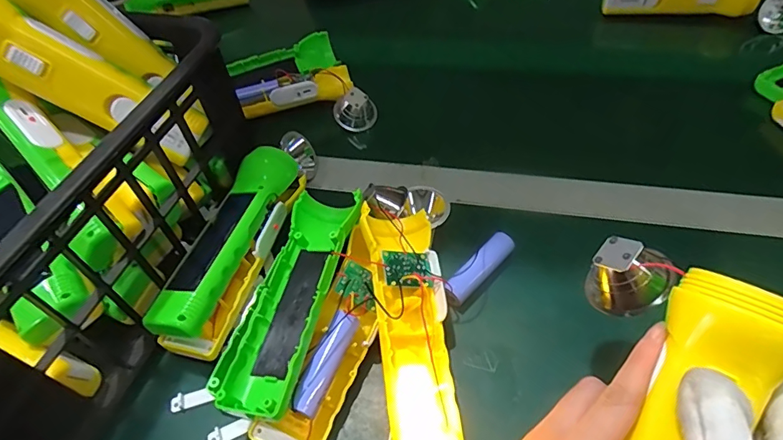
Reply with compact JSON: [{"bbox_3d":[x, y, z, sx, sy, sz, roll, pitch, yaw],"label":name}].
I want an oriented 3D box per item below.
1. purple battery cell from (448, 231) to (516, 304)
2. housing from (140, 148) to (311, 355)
[{"bbox_3d":[0.065,0.037,0.344,0.064,0.022,0.016,-37,57,-23],"label":"purple battery cell"},{"bbox_3d":[-0.117,0.018,0.355,0.053,0.049,0.171,10,52,13],"label":"housing"}]

